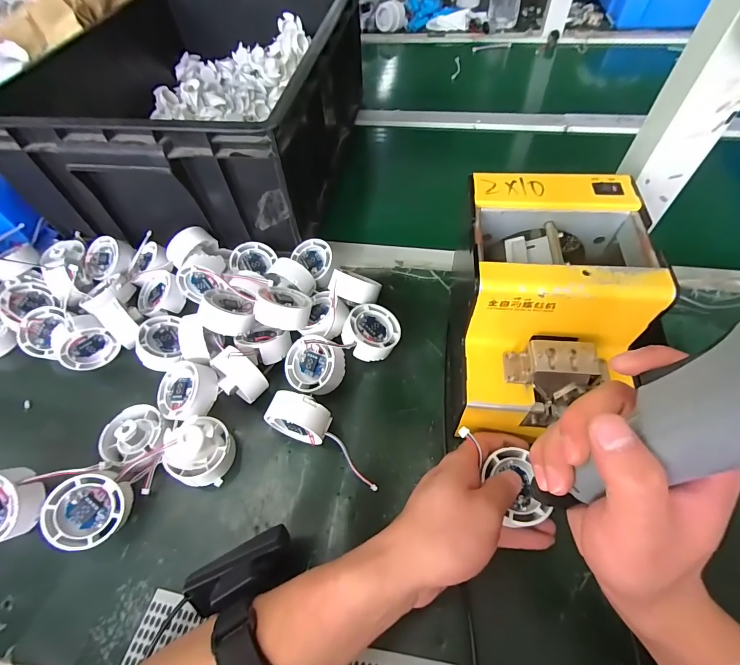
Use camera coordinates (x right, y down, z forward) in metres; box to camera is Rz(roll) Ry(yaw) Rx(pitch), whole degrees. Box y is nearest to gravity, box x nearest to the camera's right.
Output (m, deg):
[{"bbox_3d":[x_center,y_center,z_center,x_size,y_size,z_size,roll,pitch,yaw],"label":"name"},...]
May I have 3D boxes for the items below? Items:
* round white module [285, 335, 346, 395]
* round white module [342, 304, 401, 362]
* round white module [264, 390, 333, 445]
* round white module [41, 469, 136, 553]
[{"bbox_3d":[-0.052,0.031,0.365,0.052,0.022,0.052,-7,72,22],"label":"round white module"},{"bbox_3d":[0.001,0.000,0.375,0.055,0.026,0.053,8,64,-16],"label":"round white module"},{"bbox_3d":[-0.063,0.077,0.329,0.052,0.052,0.032,16,59,13],"label":"round white module"},{"bbox_3d":[-0.226,0.142,0.305,0.053,0.027,0.055,4,77,-18],"label":"round white module"}]

